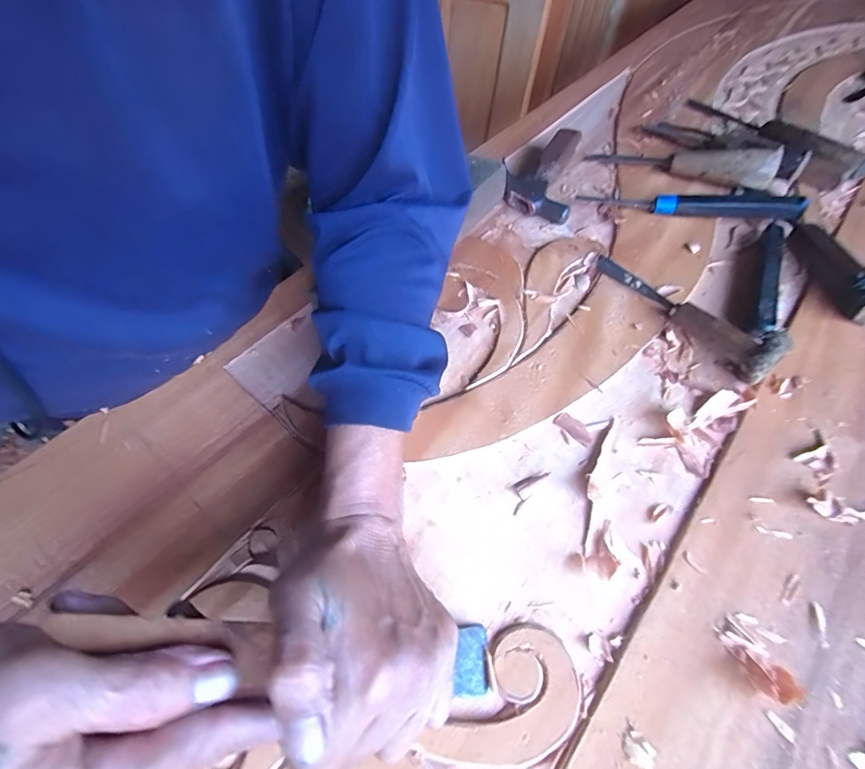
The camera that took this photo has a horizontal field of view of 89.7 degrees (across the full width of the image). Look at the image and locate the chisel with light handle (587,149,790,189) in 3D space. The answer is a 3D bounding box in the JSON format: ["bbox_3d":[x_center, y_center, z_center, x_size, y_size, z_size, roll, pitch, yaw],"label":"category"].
[{"bbox_3d":[0.294,-0.265,0.527,0.204,0.040,0.045,22,58,31],"label":"chisel with light handle"}]

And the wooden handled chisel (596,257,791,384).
[{"bbox_3d":[0.221,-0.072,0.387,0.028,0.036,0.174,-30,60,-17],"label":"wooden handled chisel"}]

